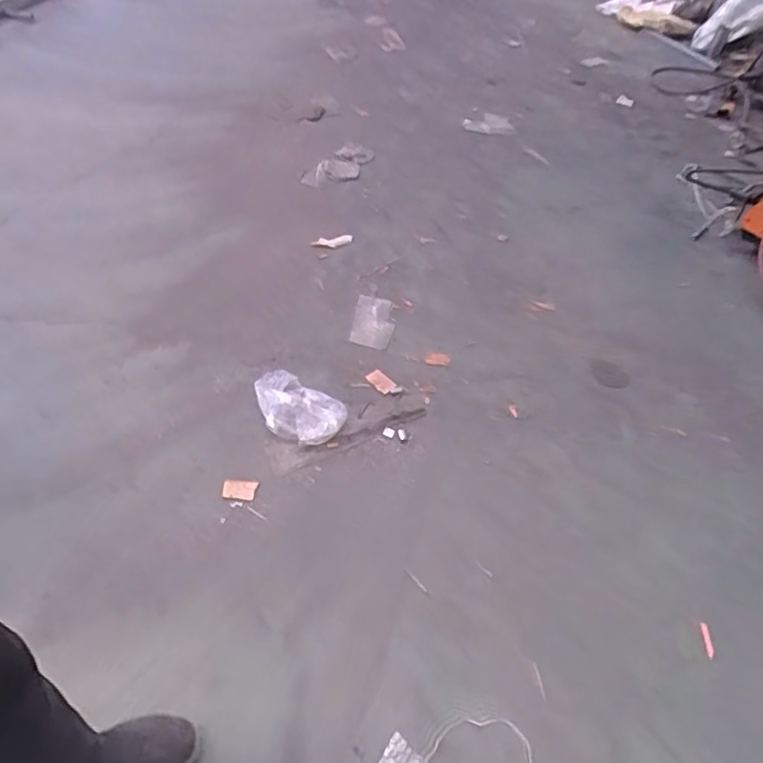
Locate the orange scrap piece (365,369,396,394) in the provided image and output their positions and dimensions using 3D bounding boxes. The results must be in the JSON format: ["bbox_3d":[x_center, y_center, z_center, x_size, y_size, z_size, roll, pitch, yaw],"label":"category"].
[{"bbox_3d":[-0.002,0.000,1.626,0.046,0.009,0.078,-39,65,-18],"label":"orange scrap piece"}]

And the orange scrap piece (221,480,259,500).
[{"bbox_3d":[-0.328,0.249,1.351,0.074,0.009,0.042,8,64,-4],"label":"orange scrap piece"}]

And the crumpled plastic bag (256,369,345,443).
[{"bbox_3d":[-0.213,0.070,1.487,0.240,0.085,0.156,20,48,13],"label":"crumpled plastic bag"}]

